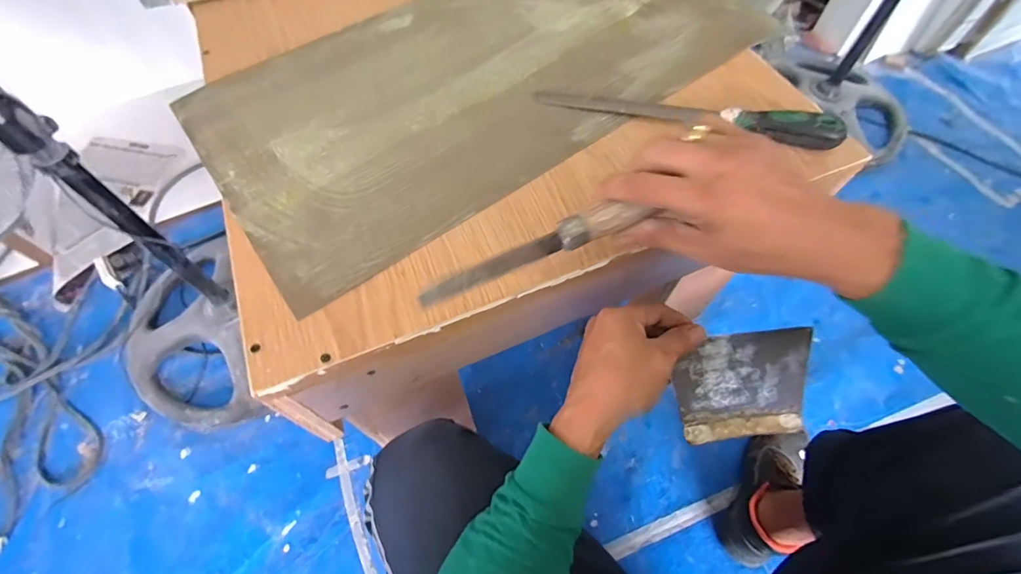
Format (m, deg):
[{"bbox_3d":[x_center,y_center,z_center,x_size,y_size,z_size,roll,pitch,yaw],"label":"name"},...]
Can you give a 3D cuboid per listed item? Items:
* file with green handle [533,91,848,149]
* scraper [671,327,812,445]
[{"bbox_3d":[0.178,-0.180,0.462,0.300,0.026,0.021,13,61,8],"label":"file with green handle"},{"bbox_3d":[0.223,0.094,0.430,0.132,0.007,0.097,-4,92,-6],"label":"scraper"}]

